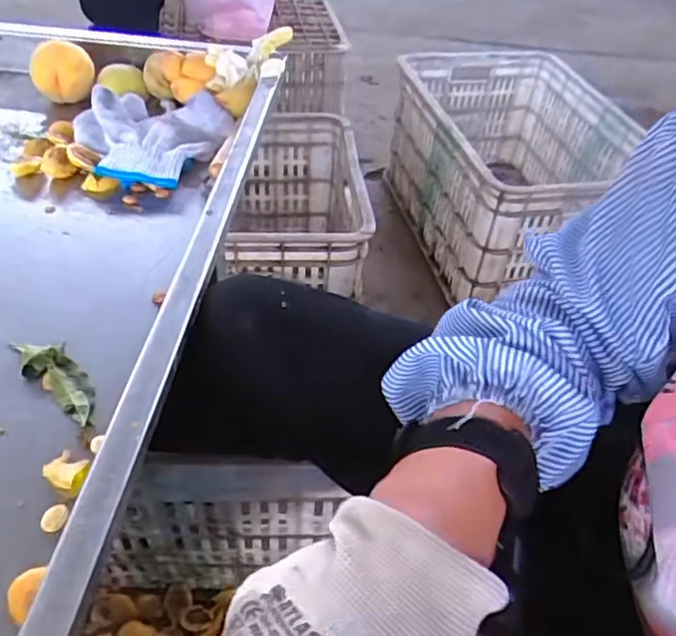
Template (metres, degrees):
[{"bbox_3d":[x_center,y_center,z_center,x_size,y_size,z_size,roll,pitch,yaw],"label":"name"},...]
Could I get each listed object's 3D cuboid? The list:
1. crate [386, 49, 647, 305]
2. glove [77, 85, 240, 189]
[{"bbox_3d":[0.332,-0.288,1.183,0.341,0.268,0.539,-6,44,-10],"label":"crate"},{"bbox_3d":[-0.208,-0.199,0.642,0.147,0.038,0.172,15,45,11],"label":"glove"}]

